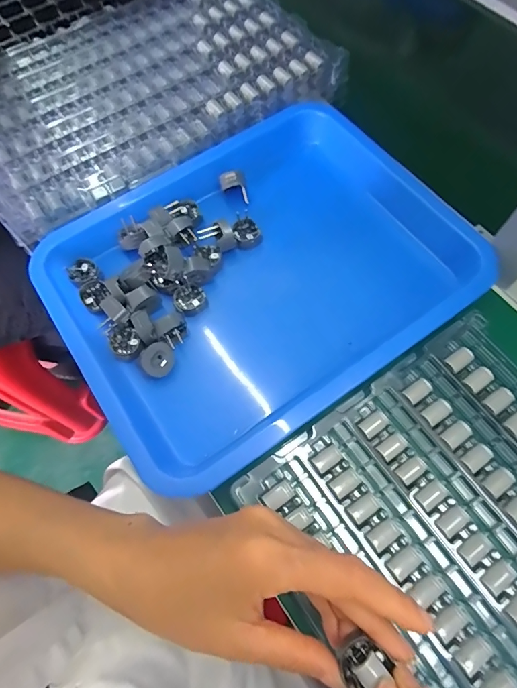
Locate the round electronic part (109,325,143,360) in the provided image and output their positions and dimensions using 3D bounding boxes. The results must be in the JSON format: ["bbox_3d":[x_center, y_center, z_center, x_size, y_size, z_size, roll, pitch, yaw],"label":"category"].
[{"bbox_3d":[-0.111,-0.002,0.337,0.025,0.009,0.031,-24,68,-9],"label":"round electronic part"}]

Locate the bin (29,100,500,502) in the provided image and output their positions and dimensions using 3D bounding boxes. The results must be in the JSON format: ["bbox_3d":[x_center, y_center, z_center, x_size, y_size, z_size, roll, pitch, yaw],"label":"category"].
[{"bbox_3d":[0.000,-0.067,0.365,0.341,0.068,0.249,-33,69,-12],"label":"bin"}]

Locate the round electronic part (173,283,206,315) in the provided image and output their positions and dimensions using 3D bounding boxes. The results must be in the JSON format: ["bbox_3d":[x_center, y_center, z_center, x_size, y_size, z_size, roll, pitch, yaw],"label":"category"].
[{"bbox_3d":[-0.060,-0.039,0.355,0.027,0.010,0.025,-1,66,1],"label":"round electronic part"}]

